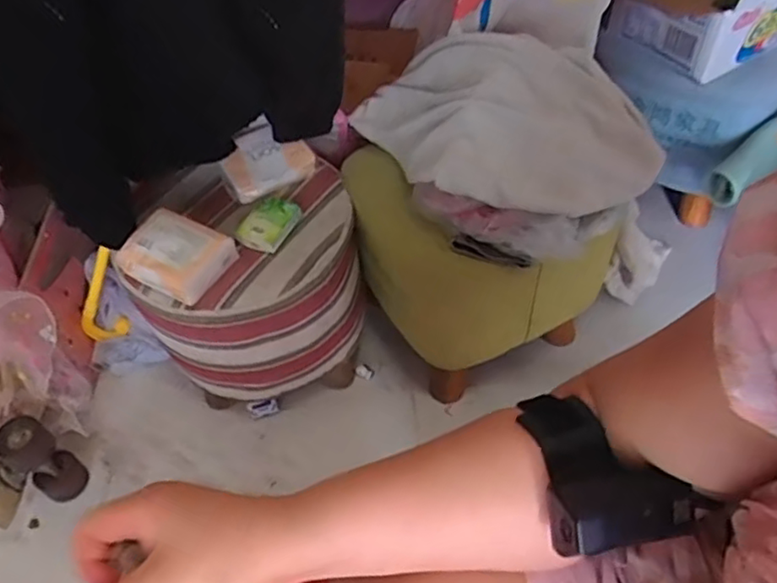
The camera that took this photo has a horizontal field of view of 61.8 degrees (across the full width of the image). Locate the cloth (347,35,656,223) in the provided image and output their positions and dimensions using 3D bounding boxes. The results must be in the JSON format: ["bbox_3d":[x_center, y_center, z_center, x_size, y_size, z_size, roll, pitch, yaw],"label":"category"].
[{"bbox_3d":[0.128,-0.211,0.754,0.240,0.118,0.310,-26,54,-15],"label":"cloth"}]

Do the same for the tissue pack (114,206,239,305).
[{"bbox_3d":[-0.249,-0.043,0.761,0.123,0.047,0.088,20,56,20],"label":"tissue pack"}]

